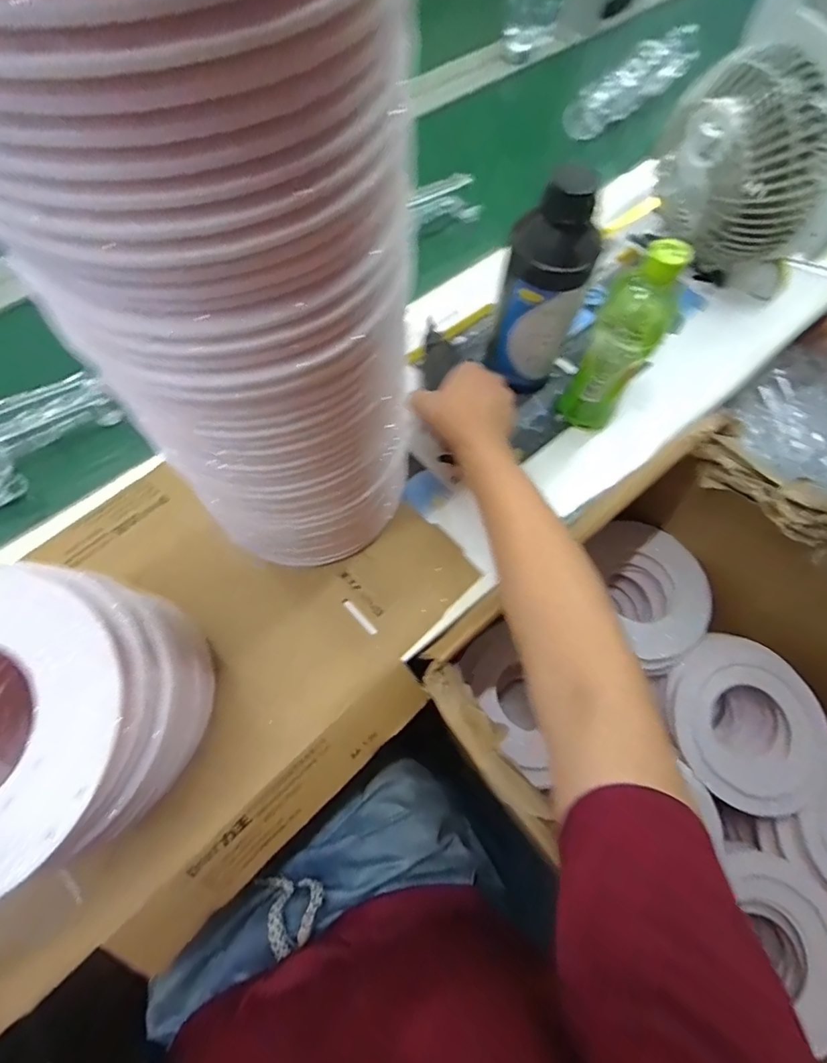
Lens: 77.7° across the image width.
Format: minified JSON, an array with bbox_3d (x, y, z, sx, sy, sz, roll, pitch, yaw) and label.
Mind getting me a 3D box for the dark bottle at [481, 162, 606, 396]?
[{"bbox_3d":[0.124,-0.224,0.512,0.080,0.217,0.072,21,68,6],"label":"dark bottle"}]

